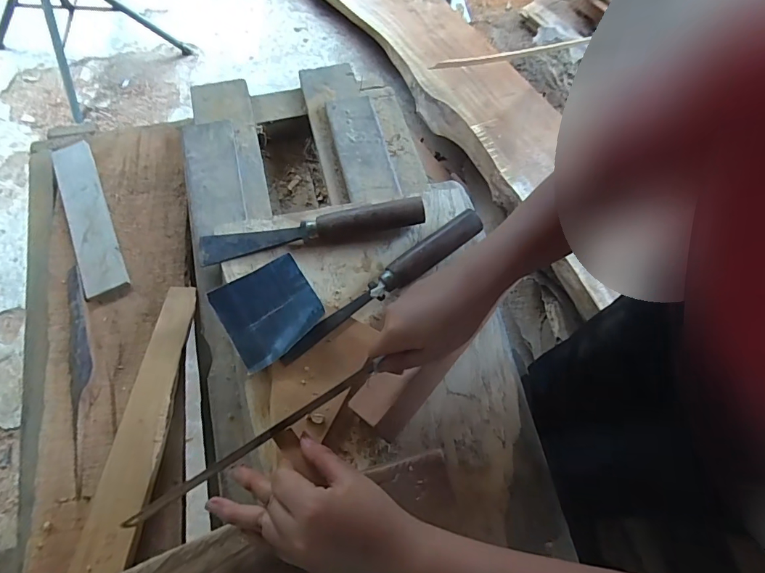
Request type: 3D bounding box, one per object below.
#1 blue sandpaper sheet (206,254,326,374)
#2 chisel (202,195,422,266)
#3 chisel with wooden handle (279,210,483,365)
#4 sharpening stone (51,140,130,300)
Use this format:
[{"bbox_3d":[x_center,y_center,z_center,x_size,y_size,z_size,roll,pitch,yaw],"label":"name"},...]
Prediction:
[{"bbox_3d":[-0.116,0.024,0.437,0.095,0.020,0.093,-32,70,-14],"label":"blue sandpaper sheet"},{"bbox_3d":[-0.081,-0.068,0.479,0.252,0.040,0.031,-9,66,-5],"label":"chisel"},{"bbox_3d":[0.002,-0.005,0.452,0.255,0.032,0.026,-34,71,-15],"label":"chisel with wooden handle"},{"bbox_3d":[-0.390,-0.098,0.558,0.050,0.008,0.258,-25,66,-13],"label":"sharpening stone"}]

